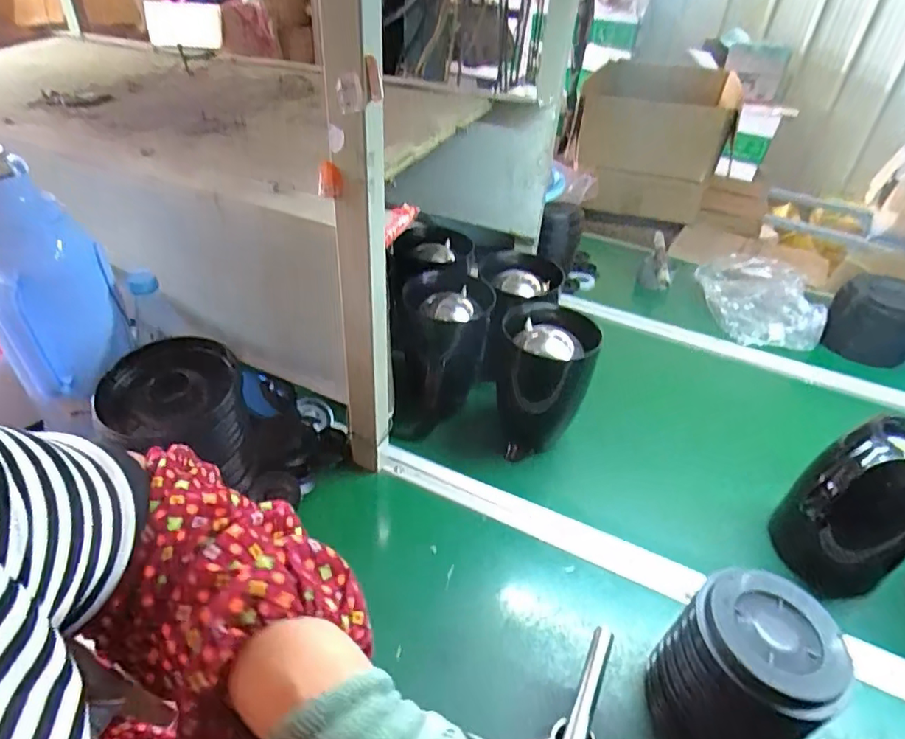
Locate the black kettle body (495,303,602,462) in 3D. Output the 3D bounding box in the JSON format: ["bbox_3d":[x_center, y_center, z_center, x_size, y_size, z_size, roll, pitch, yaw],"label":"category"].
[{"bbox_3d":[0.122,0.019,0.769,0.124,0.177,0.120,5,38,0],"label":"black kettle body"}]

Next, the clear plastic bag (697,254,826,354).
[{"bbox_3d":[0.614,-0.159,1.116,0.191,0.078,0.296,10,38,6],"label":"clear plastic bag"}]

